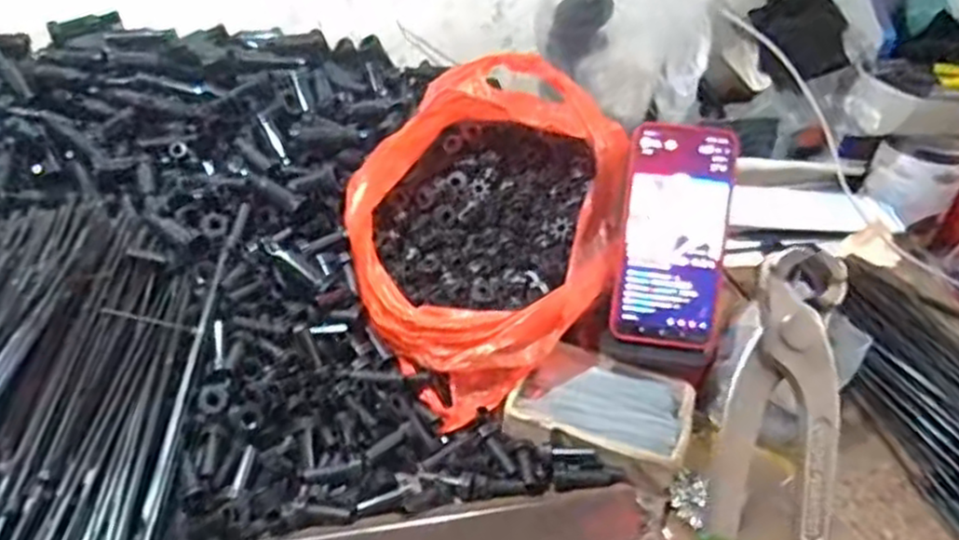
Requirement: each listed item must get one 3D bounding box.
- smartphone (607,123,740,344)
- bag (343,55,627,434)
[{"bbox_3d":[0.146,-0.026,0.557,0.077,0.162,0.013,6,2,2],"label":"smartphone"},{"bbox_3d":[0.003,-0.043,0.593,0.218,0.154,0.217,-27,49,-32],"label":"bag"}]

